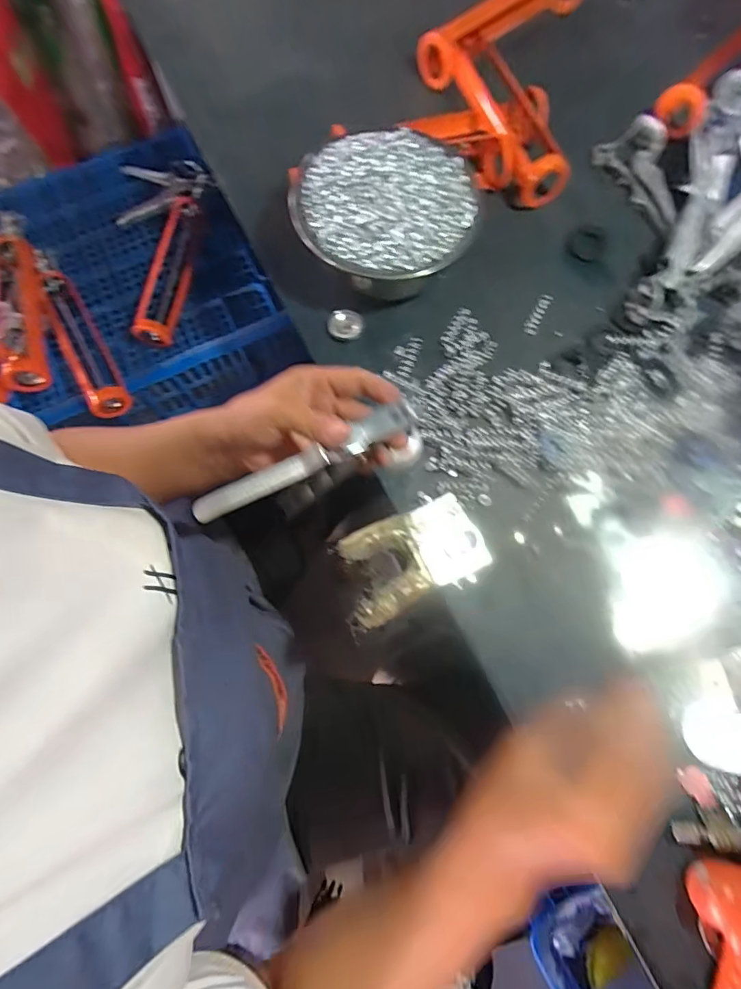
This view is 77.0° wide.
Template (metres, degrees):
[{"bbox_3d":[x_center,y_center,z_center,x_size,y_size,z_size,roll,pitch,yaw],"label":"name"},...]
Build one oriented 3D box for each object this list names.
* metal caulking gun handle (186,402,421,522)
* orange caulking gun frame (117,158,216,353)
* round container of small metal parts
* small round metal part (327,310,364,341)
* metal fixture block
[{"bbox_3d":[-0.044,-0.022,0.321,0.160,0.020,0.021,-27,76,-8],"label":"metal caulking gun handle"},{"bbox_3d":[-0.361,-0.401,0.749,0.164,0.053,0.338,6,74,2],"label":"orange caulking gun frame"},{"bbox_3d":[0.015,-0.283,0.493,0.179,0.082,0.174,0,74,0],"label":"round container of small metal parts"},{"bbox_3d":[-0.027,-0.184,0.501,0.037,0.007,0.035,0,74,0],"label":"small round metal part"},{"bbox_3d":[0.040,0.056,0.424,0.124,0.032,0.081,-23,75,-6],"label":"metal fixture block"}]

